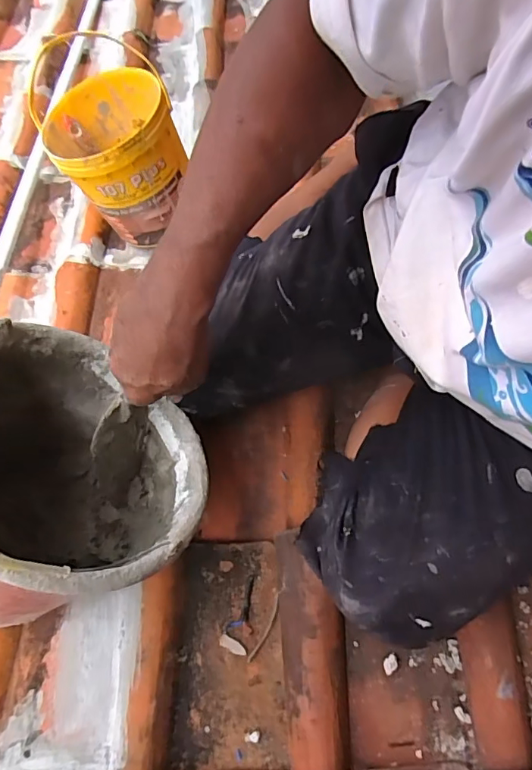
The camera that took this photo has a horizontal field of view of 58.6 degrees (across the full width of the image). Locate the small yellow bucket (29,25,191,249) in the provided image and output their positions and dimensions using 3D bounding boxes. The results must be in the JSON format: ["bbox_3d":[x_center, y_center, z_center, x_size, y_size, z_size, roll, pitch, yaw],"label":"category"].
[{"bbox_3d":[-0.216,-0.344,0.727,0.174,0.172,0.185,0,74,1],"label":"small yellow bucket"}]

